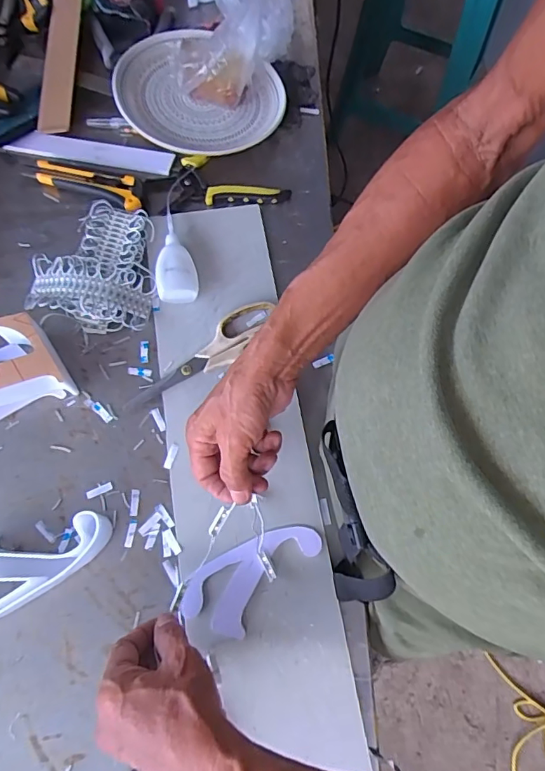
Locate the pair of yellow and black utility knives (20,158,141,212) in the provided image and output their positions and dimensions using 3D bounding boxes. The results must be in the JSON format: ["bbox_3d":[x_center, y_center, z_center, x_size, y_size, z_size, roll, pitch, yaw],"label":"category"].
[{"bbox_3d":[-0.219,-0.242,0.580,0.140,0.017,0.038,21,72,6],"label":"pair of yellow and black utility knives"}]

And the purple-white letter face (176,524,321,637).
[{"bbox_3d":[-0.022,0.169,0.447,0.066,0.006,0.130,43,76,13],"label":"purple-white letter face"}]

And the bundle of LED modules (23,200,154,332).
[{"bbox_3d":[-0.193,-0.137,0.535,0.124,0.036,0.151,3,71,0],"label":"bundle of LED modules"}]

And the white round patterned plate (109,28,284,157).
[{"bbox_3d":[-0.097,-0.364,0.613,0.199,0.043,0.184,0,71,-1],"label":"white round patterned plate"}]

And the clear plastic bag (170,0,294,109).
[{"bbox_3d":[-0.053,-0.452,0.603,0.115,0.084,0.205,31,72,7],"label":"clear plastic bag"}]

